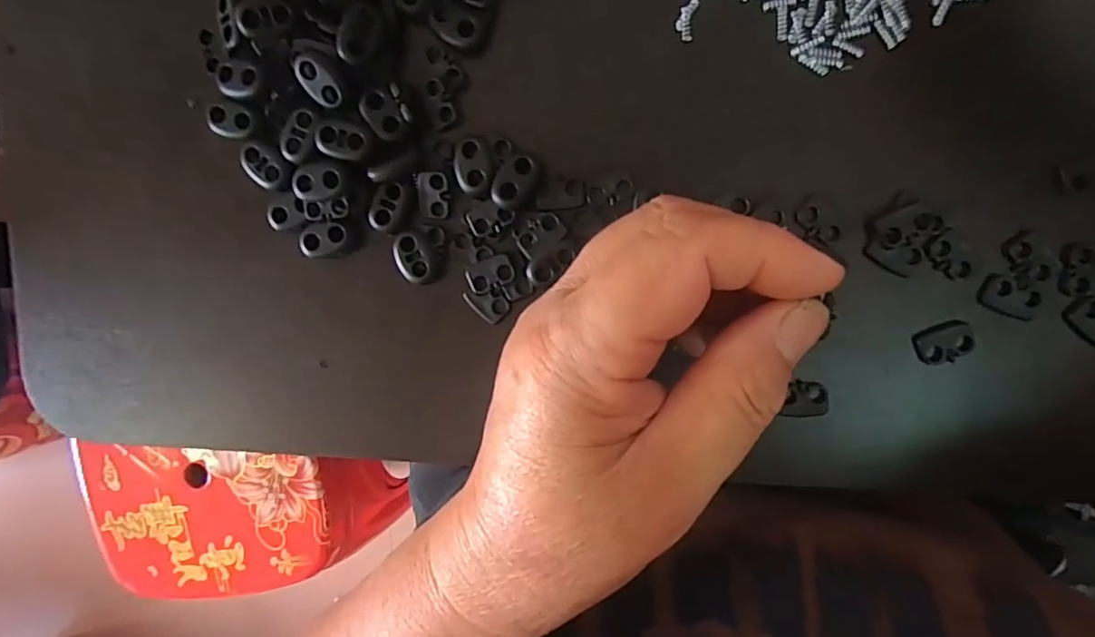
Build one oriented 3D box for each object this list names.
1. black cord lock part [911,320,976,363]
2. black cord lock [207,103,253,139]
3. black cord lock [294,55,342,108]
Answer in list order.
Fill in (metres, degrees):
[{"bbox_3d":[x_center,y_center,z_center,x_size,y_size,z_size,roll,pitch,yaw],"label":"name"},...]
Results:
[{"bbox_3d":[0.144,0.009,0.203,0.019,0.005,0.013,-18,94,8],"label":"black cord lock part"},{"bbox_3d":[-0.121,-0.075,0.212,0.018,0.004,0.012,17,98,4],"label":"black cord lock"},{"bbox_3d":[-0.082,-0.086,0.201,0.013,0.005,0.019,-37,119,12],"label":"black cord lock"}]

